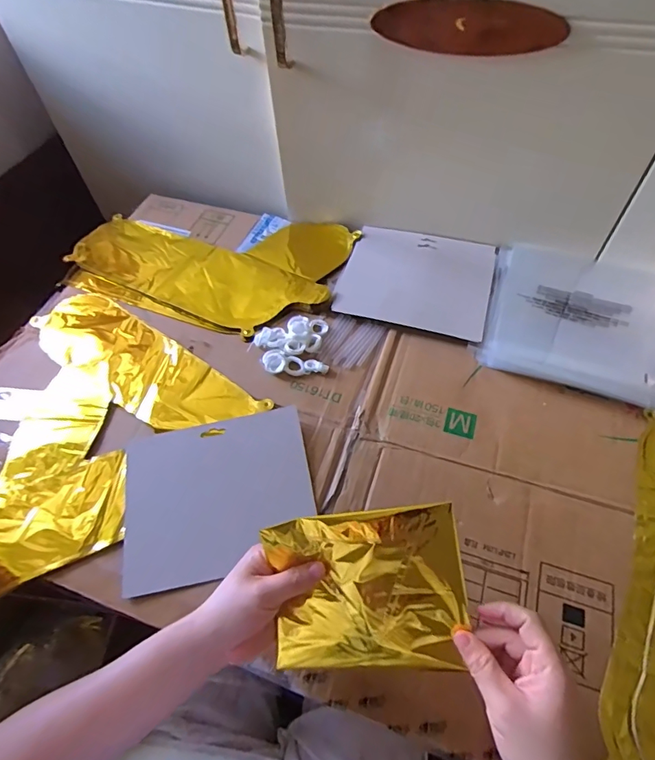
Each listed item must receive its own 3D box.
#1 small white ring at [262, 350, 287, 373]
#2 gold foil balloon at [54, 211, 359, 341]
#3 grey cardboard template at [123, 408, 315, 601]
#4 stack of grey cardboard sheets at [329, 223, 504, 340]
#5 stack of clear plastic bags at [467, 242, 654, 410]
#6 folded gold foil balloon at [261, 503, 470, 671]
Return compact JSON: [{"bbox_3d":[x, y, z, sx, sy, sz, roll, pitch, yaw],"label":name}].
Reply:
[{"bbox_3d":[-0.065,-0.023,0.562,0.026,0.006,0.033,-22,59,-10],"label":"small white ring"},{"bbox_3d":[-0.182,-0.182,0.686,0.399,0.025,0.232,17,60,13],"label":"gold foil balloon"},{"bbox_3d":[-0.112,0.117,0.475,0.188,0.006,0.158,-12,62,-4],"label":"grey cardboard template"},{"bbox_3d":[0.123,-0.143,0.633,0.198,0.009,0.172,13,60,11],"label":"stack of grey cardboard sheets"},{"bbox_3d":[0.318,-0.082,0.580,0.220,0.020,0.219,19,61,14],"label":"stack of clear plastic bags"},{"bbox_3d":[0.029,0.166,0.359,0.147,0.015,0.121,-8,88,13],"label":"folded gold foil balloon"}]

